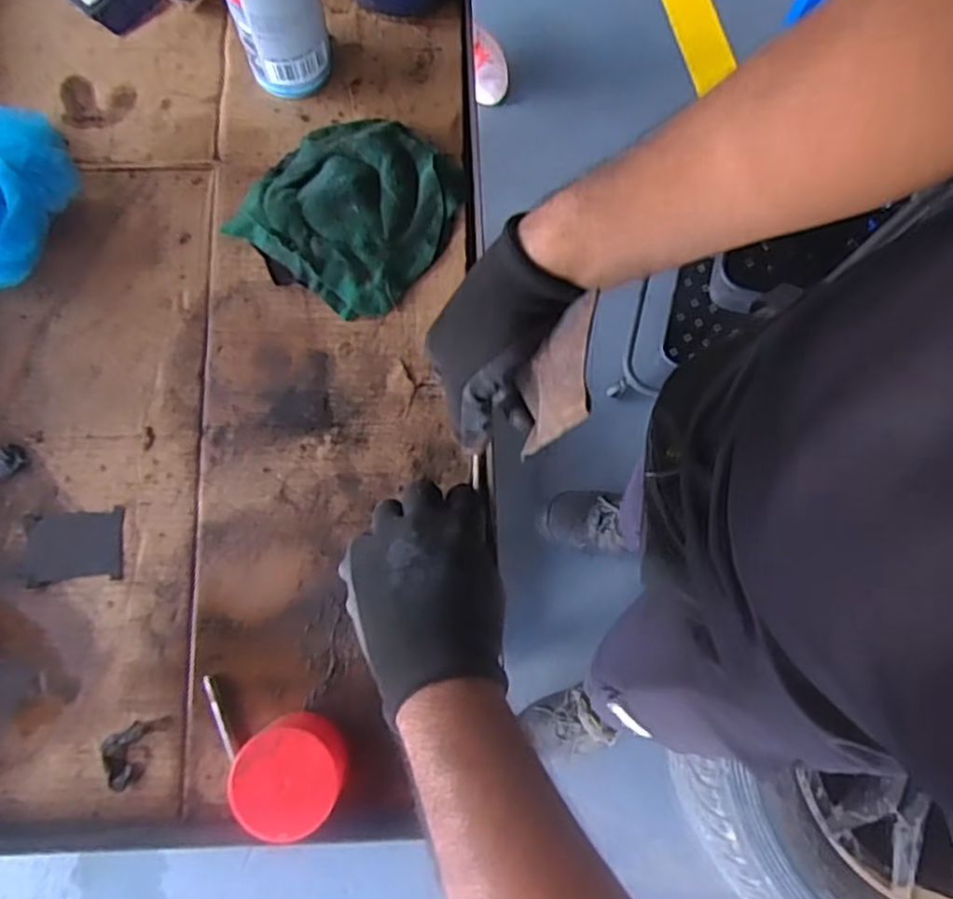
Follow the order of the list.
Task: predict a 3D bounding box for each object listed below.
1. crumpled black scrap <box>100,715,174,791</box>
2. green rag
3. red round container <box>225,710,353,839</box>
[{"bbox_3d":[-0.222,0.196,0.465,0.048,0.006,0.032,-30,80,-7],"label":"crumpled black scrap"},{"bbox_3d":[-0.091,-0.187,0.537,0.138,0.023,0.147,38,80,7],"label":"green rag"},{"bbox_3d":[-0.113,0.199,0.436,0.062,0.049,0.062,0,77,-1],"label":"red round container"}]

